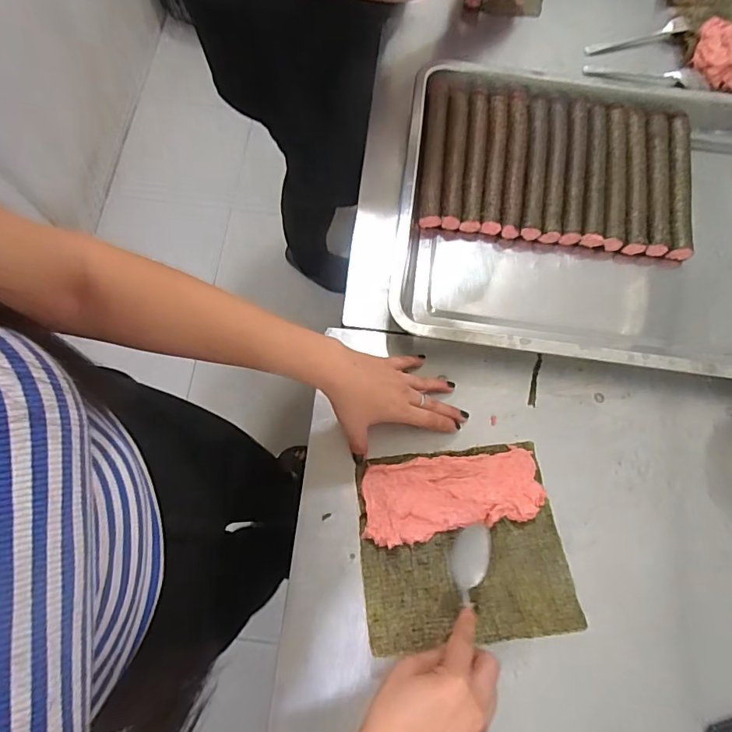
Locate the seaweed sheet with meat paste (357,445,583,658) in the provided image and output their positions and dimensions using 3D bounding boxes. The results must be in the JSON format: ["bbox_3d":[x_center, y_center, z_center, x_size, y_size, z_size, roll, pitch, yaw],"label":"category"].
[{"bbox_3d":[0.095,0.173,0.481,0.196,0.027,0.174,-7,73,-3],"label":"seaweed sheet with meat paste"}]

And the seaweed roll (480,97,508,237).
[{"bbox_3d":[0.163,-0.258,0.617,0.026,0.022,0.189,6,73,1],"label":"seaweed roll"}]

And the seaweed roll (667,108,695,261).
[{"bbox_3d":[0.397,-0.230,0.620,0.032,0.025,0.206,9,73,2],"label":"seaweed roll"}]

